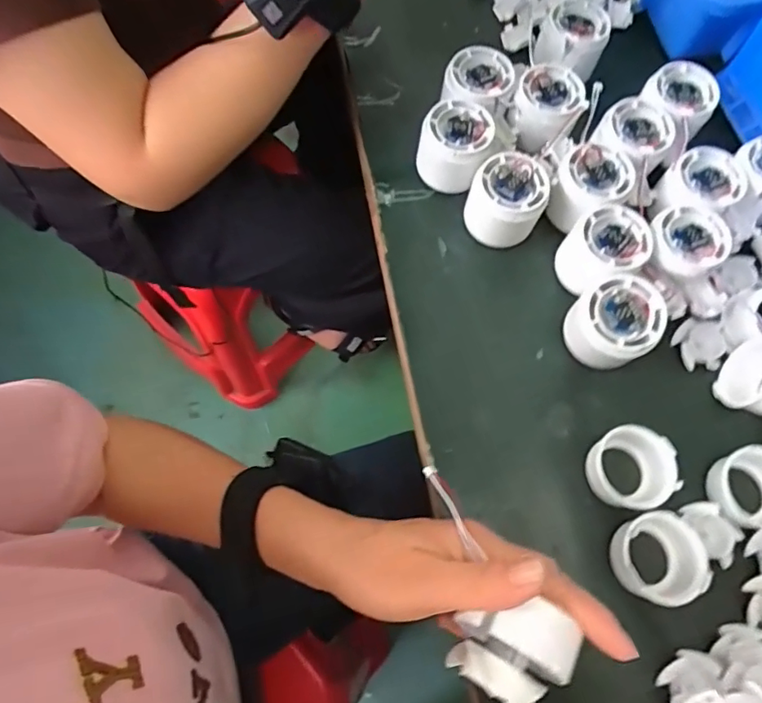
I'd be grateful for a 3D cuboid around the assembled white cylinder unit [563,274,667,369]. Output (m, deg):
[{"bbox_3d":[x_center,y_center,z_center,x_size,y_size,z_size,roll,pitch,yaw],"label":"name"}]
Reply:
[{"bbox_3d":[0.166,-0.016,0.390,0.061,0.053,0.056,0,70,-1],"label":"assembled white cylinder unit"}]

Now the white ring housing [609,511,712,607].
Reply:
[{"bbox_3d":[0.183,0.137,0.353,0.053,0.024,0.056,0,70,-1],"label":"white ring housing"}]

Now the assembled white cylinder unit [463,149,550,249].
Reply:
[{"bbox_3d":[0.100,-0.121,0.430,0.057,0.049,0.058,0,70,-1],"label":"assembled white cylinder unit"}]

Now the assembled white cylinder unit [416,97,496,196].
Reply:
[{"bbox_3d":[0.060,-0.170,0.446,0.055,0.050,0.057,0,70,-1],"label":"assembled white cylinder unit"}]

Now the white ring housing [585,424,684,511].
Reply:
[{"bbox_3d":[0.175,0.081,0.374,0.052,0.025,0.054,0,70,-1],"label":"white ring housing"}]

